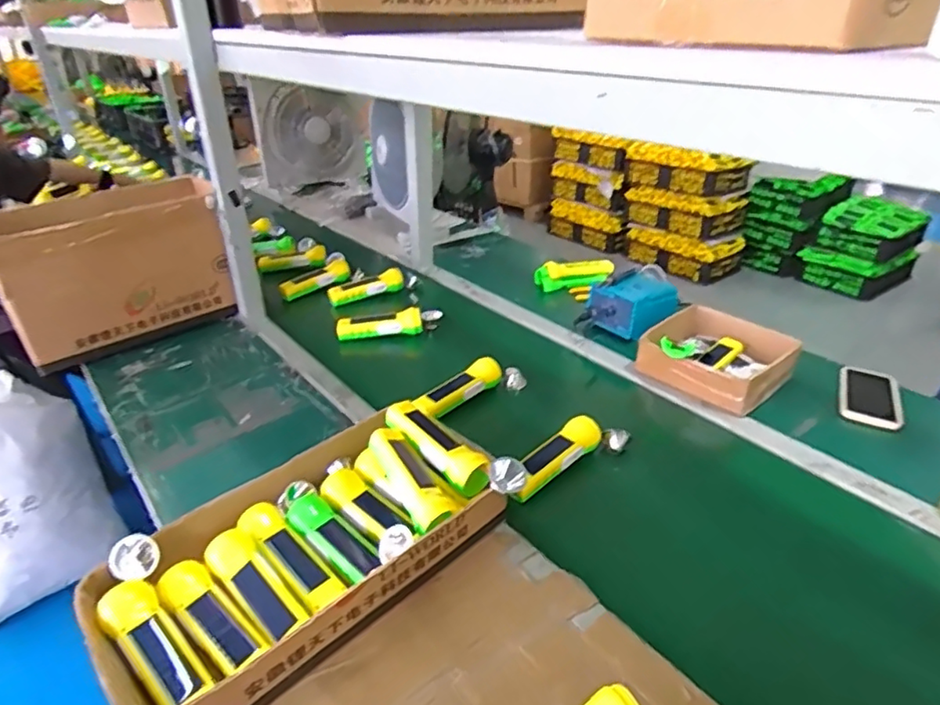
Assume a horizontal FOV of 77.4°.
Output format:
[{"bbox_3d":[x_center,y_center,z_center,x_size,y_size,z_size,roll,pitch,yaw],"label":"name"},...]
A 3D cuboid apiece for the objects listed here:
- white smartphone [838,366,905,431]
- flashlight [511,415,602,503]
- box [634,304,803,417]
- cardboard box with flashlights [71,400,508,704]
[{"bbox_3d":[0.660,0.069,0.972,0.092,0.011,0.166,17,38,17],"label":"white smartphone"},{"bbox_3d":[0.113,0.137,0.809,0.171,0.039,0.052,-25,39,-36],"label":"flashlight"},{"bbox_3d":[0.435,0.002,1.027,0.218,0.065,0.213,-25,38,-36],"label":"box"},{"bbox_3d":[-0.179,0.213,0.656,0.413,0.092,0.219,-26,39,-37],"label":"cardboard box with flashlights"}]

